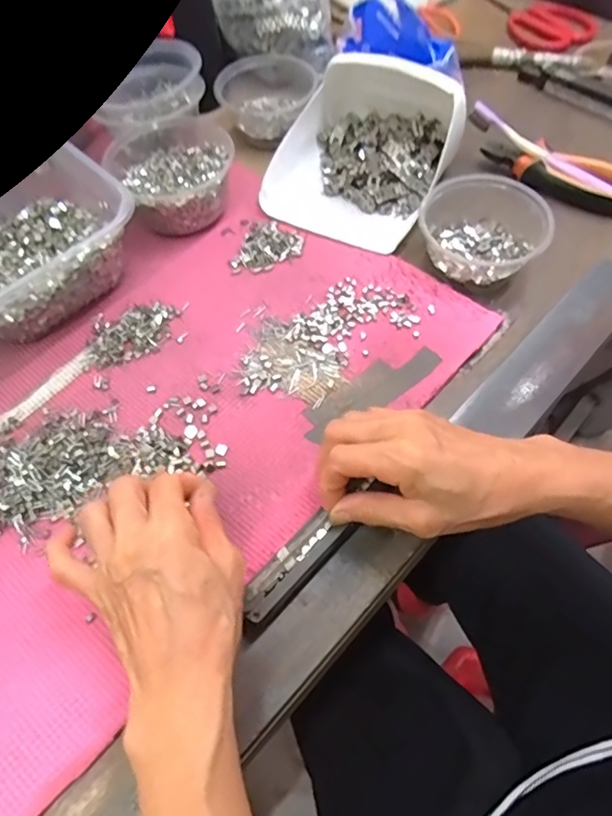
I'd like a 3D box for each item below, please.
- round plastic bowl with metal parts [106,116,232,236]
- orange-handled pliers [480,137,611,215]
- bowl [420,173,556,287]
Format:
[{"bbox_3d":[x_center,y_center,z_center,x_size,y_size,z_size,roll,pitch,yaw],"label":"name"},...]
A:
[{"bbox_3d":[-0.128,-0.224,0.510,0.117,0.054,0.128,-1,61,1],"label":"round plastic bowl with metal parts"},{"bbox_3d":[0.248,-0.229,0.518,0.144,0.025,0.048,25,65,15],"label":"orange-handled pliers"},{"bbox_3d":[0.154,-0.153,0.461,0.099,0.052,0.091,-1,61,1],"label":"bowl"}]

